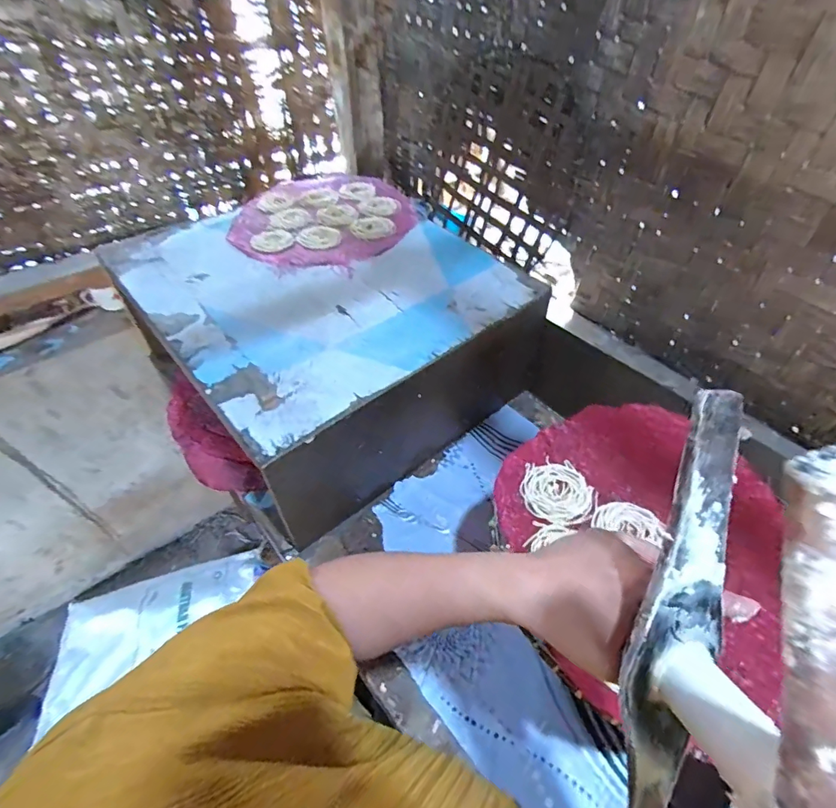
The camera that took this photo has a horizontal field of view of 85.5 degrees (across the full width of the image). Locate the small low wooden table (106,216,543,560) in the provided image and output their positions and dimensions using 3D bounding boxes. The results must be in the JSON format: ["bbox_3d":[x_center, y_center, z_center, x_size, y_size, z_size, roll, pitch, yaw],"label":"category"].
[{"bbox_3d":[-0.159,-0.139,0.838,0.527,0.242,0.580,-32,56,-26],"label":"small low wooden table"}]

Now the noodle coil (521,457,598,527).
[{"bbox_3d":[0.161,0.100,0.517,0.081,0.004,0.078,1,48,-1],"label":"noodle coil"}]

